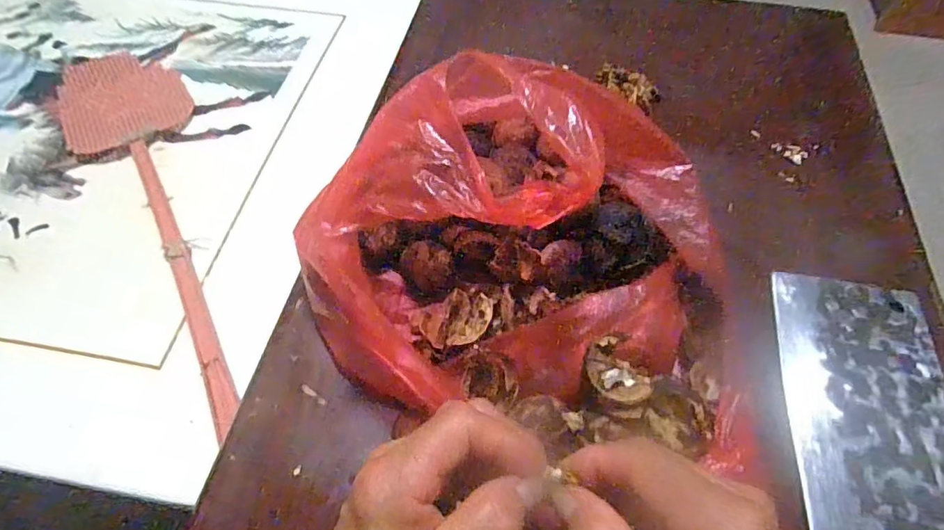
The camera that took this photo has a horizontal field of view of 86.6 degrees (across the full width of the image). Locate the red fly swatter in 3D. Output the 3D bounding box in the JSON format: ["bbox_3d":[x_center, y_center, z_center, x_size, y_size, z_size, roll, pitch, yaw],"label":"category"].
[{"bbox_3d":[-0.298,-0.063,0.465,0.116,0.013,0.492,-25,62,-15],"label":"red fly swatter"}]

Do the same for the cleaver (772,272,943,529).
[{"bbox_3d":[0.220,0.134,0.251,0.091,0.024,0.300,10,59,5],"label":"cleaver"}]

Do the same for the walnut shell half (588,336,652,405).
[{"bbox_3d":[0.075,0.056,0.260,0.023,0.013,0.036,-39,66,-22],"label":"walnut shell half"}]

